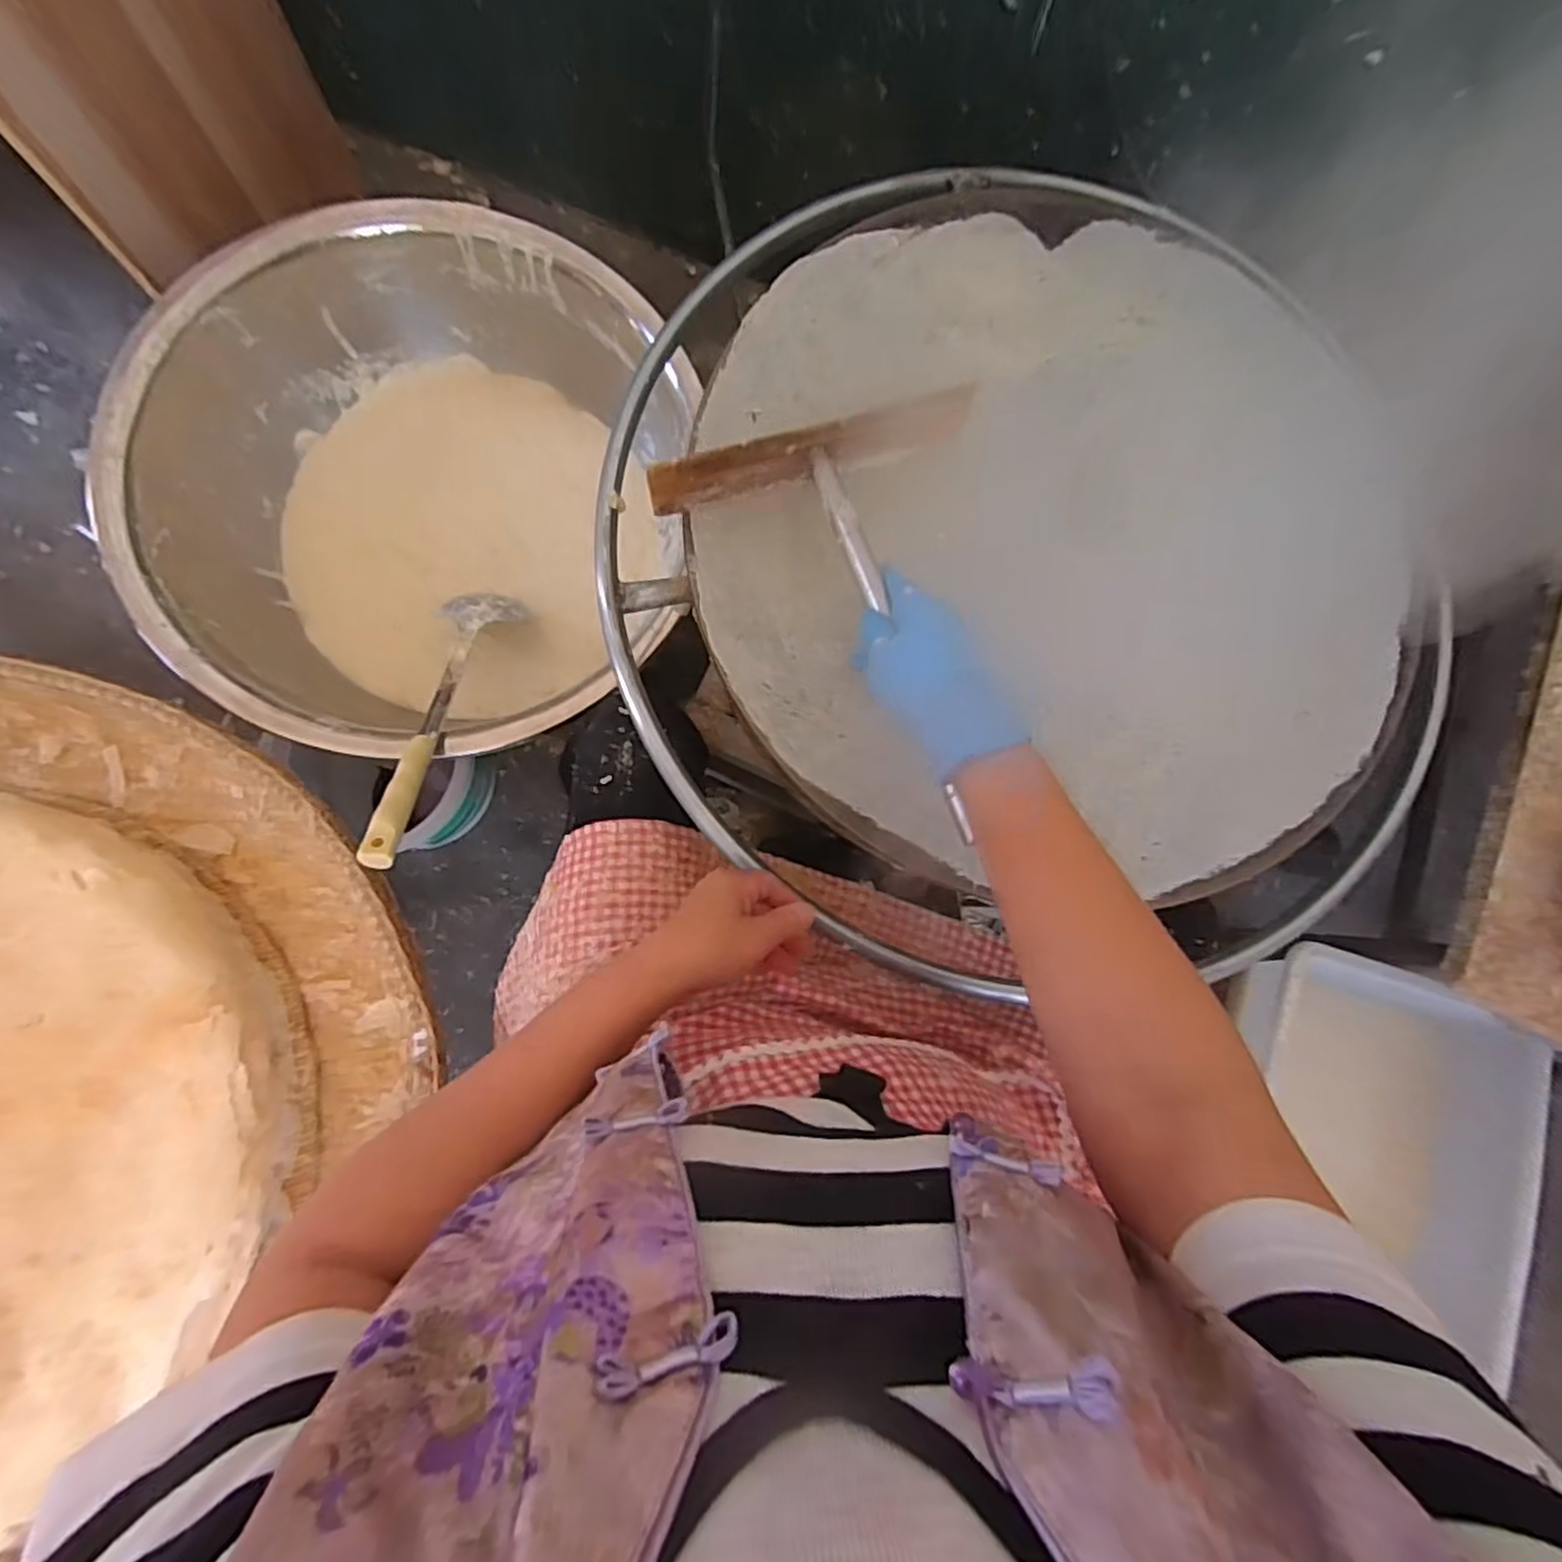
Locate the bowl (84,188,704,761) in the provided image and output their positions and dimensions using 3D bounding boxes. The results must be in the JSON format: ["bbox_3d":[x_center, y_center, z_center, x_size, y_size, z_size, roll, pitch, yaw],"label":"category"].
[{"bbox_3d":[-0.372,-0.294,0.764,0.489,0.199,0.535,1,82,-6],"label":"bowl"}]

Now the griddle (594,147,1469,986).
[{"bbox_3d":[0.164,-0.198,0.561,0.602,0.085,0.645,1,82,-6],"label":"griddle"}]

